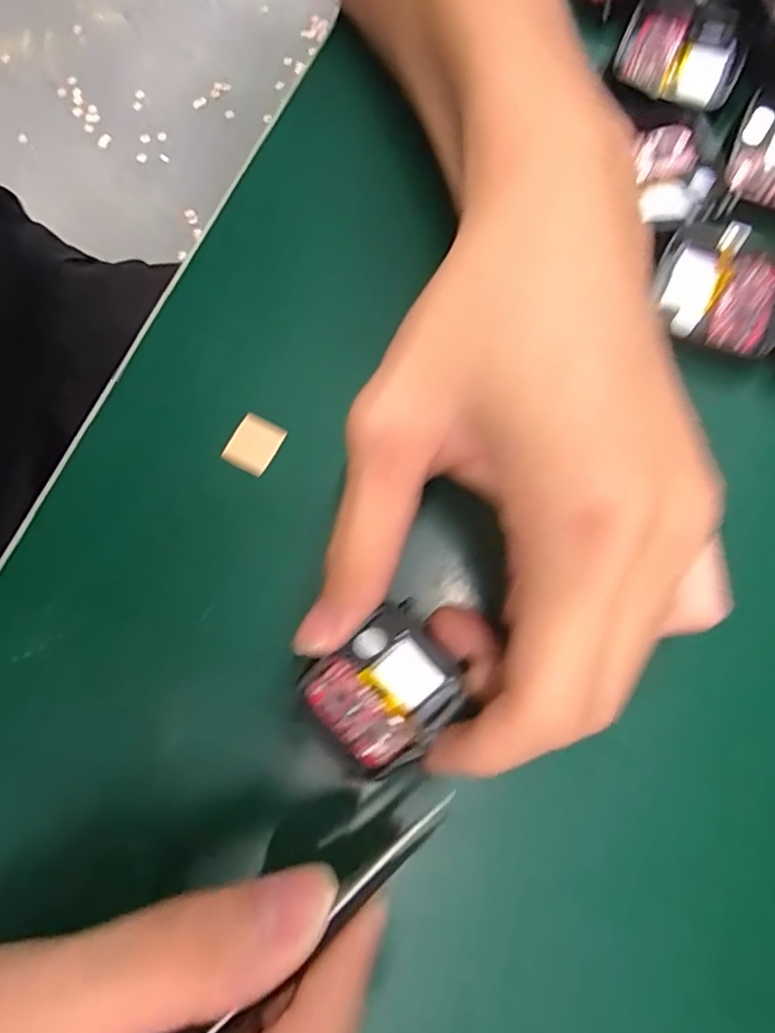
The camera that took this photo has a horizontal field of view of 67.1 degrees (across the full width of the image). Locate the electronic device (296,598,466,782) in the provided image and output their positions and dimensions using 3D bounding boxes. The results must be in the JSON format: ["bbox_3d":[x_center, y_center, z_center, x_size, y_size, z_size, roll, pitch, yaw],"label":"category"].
[{"bbox_3d":[-0.001,0.050,0.170,0.040,0.012,0.036,-44,85,7],"label":"electronic device"}]

